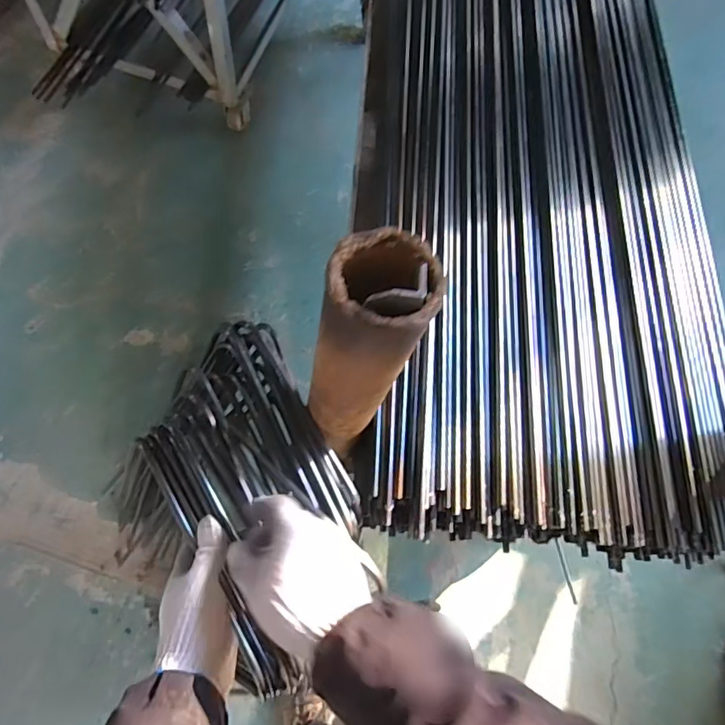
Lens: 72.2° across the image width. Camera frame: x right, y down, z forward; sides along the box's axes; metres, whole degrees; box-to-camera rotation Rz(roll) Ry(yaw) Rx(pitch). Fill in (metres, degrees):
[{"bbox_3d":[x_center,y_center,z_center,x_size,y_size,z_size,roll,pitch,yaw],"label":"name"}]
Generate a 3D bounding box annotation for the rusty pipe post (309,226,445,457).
[{"bbox_3d":[0.003,0.001,0.498,0.085,0.329,0.091,23,67,3],"label":"rusty pipe post"}]

